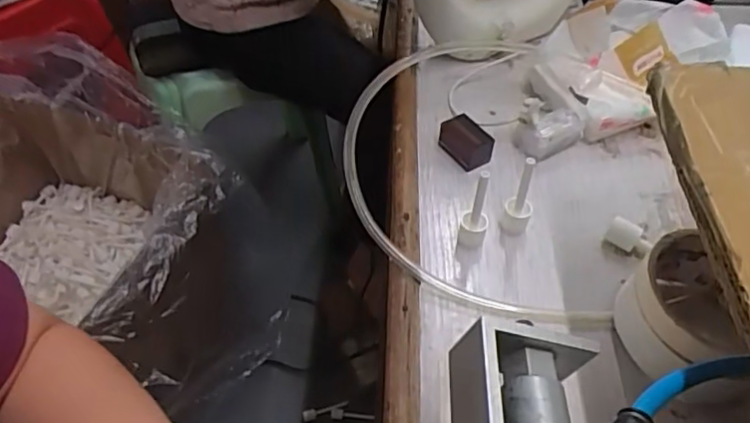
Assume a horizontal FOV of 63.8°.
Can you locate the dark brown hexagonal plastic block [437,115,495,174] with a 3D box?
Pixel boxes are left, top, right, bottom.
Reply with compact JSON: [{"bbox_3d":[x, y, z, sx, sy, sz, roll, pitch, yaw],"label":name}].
[{"bbox_3d":[0.072,-0.053,0.468,0.026,0.024,0.046,-27,52,-19],"label":"dark brown hexagonal plastic block"}]

